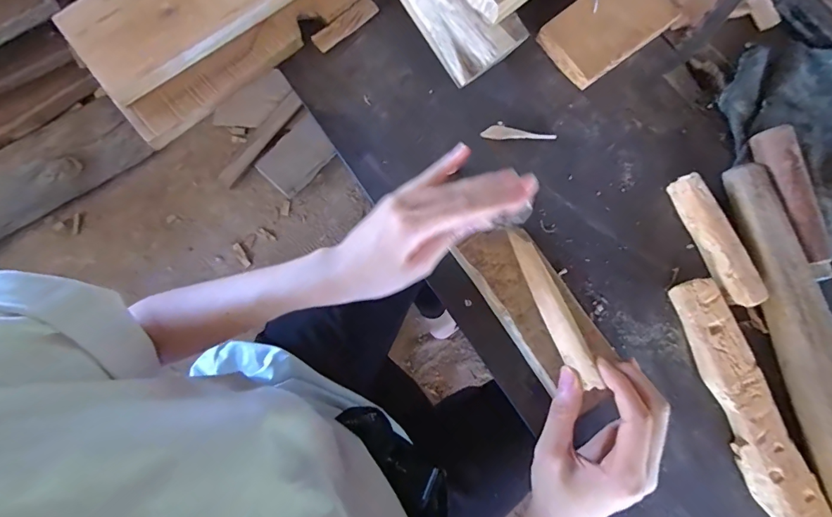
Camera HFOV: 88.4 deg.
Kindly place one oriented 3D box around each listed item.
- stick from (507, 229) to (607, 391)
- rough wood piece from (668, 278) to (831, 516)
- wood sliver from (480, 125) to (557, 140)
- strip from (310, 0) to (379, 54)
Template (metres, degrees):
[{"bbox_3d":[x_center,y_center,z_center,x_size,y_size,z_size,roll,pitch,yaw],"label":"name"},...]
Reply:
[{"bbox_3d":[0.100,0.036,0.315,0.016,0.009,0.123,-22,73,-4],"label":"stick"},{"bbox_3d":[0.261,0.118,0.341,0.037,0.021,0.206,-20,80,-4],"label":"rough wood piece"},{"bbox_3d":[0.093,-0.114,0.389,0.066,0.007,0.012,-1,79,0],"label":"wood sliver"},{"bbox_3d":[-0.067,-0.222,0.406,0.070,0.004,0.019,-42,105,-9],"label":"strip"}]

